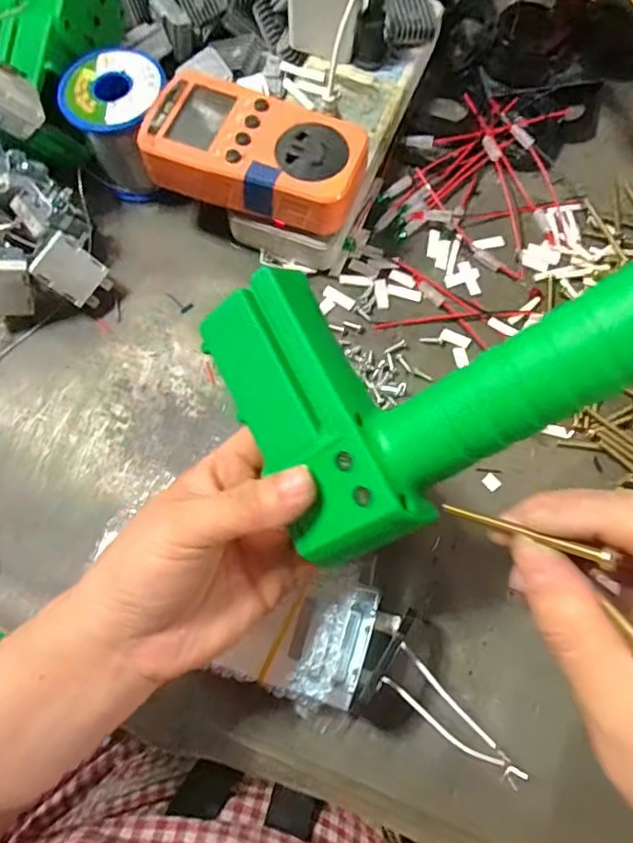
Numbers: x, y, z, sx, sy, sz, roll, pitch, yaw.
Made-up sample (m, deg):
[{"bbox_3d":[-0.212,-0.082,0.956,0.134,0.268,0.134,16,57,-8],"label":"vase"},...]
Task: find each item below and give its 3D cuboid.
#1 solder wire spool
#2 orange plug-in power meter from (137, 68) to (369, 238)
[{"bbox_3d":[-0.127,-0.198,0.362,0.058,0.064,0.063,0,73,0],"label":"solder wire spool"},{"bbox_3d":[-0.037,-0.154,0.321,0.122,0.031,0.075,21,74,7],"label":"orange plug-in power meter"}]

